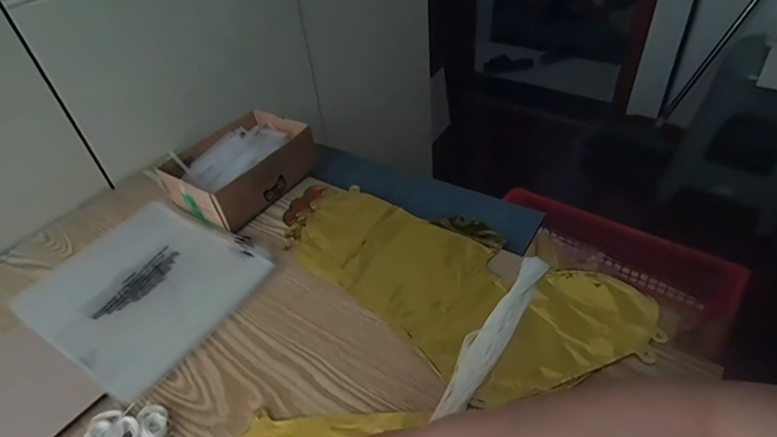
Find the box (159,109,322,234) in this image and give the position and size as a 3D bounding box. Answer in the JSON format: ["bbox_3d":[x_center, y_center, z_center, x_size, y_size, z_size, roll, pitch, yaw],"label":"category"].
[{"bbox_3d":[-0.216,-0.076,0.671,0.158,0.064,0.189,21,48,27],"label":"box"}]

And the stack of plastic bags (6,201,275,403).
[{"bbox_3d":[-0.287,0.076,0.552,0.230,0.017,0.208,20,48,27],"label":"stack of plastic bags"}]

